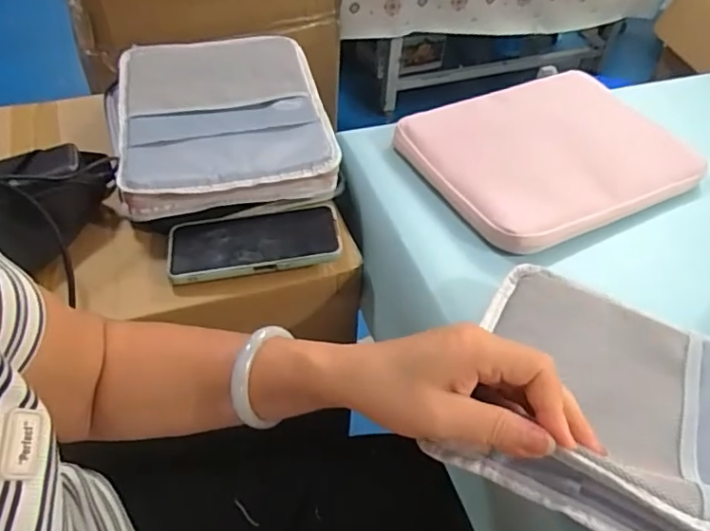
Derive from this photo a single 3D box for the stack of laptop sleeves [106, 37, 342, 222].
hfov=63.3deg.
[{"bbox_3d":[-0.160,-0.165,0.662,0.236,0.068,0.274,-10,48,-13],"label":"stack of laptop sleeves"}]

